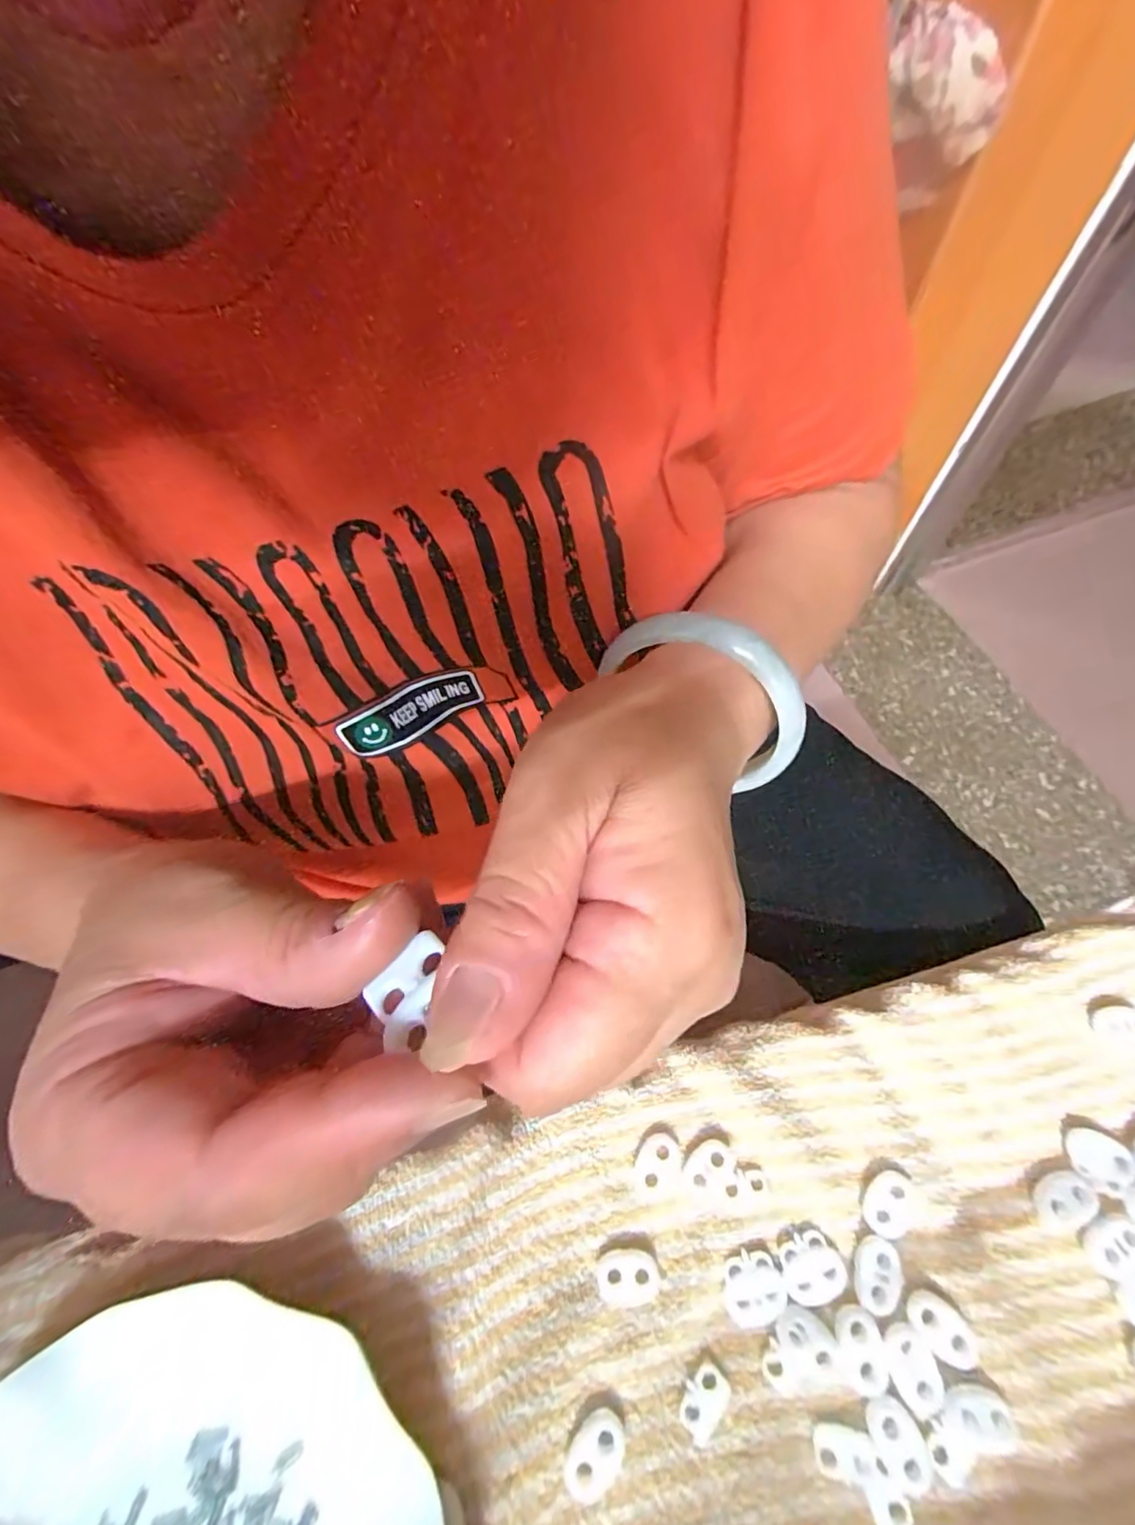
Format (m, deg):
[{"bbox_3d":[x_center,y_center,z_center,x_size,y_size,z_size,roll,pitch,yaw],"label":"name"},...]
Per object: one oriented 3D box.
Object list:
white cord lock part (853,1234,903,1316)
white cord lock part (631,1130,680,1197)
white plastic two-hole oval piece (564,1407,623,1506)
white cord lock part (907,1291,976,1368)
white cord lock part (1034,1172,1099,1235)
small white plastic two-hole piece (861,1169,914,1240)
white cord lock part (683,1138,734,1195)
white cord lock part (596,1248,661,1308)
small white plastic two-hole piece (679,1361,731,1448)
[{"bbox_3d":[0.111,0.183,0.203,0.015,0.004,0.022,14,65,10],"label":"white cord lock part"},{"bbox_3d":[0.035,0.158,0.224,0.016,0.004,0.021,35,70,19],"label":"white cord lock part"},{"bbox_3d":[0.009,0.228,0.187,0.015,0.004,0.022,32,69,18],"label":"white plastic two-hole oval piece"},{"bbox_3d":[0.129,0.196,0.197,0.021,0.004,0.015,32,69,17],"label":"white cord lock part"},{"bbox_3d":[0.186,0.164,0.212,0.022,0.006,0.018,-40,68,-16],"label":"white cord lock part"},{"bbox_3d":[0.120,0.165,0.213,0.015,0.004,0.021,31,69,17],"label":"small white plastic two-hole piece"},{"bbox_3d":[0.055,0.157,0.222,0.021,0.004,0.013,-32,66,-13],"label":"white cord lock part"},{"bbox_3d":[0.022,0.188,0.208,0.023,0.004,0.016,-3,63,2],"label":"white cord lock part"},{"bbox_3d":[0.046,0.217,0.194,0.012,0.004,0.020,39,71,20],"label":"small white plastic two-hole piece"}]

